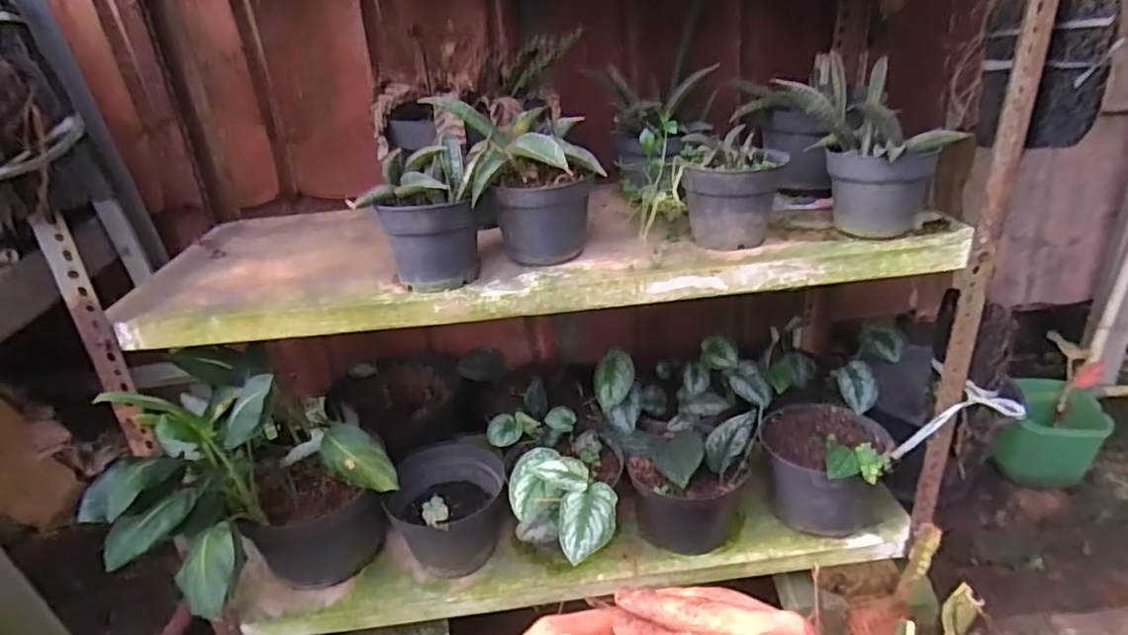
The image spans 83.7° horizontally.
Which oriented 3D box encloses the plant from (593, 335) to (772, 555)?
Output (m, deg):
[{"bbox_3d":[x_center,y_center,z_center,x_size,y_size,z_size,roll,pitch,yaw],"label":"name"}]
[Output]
[{"bbox_3d":[0.194,0.188,0.956,0.255,0.230,0.229,-8,27,-3],"label":"plant"}]

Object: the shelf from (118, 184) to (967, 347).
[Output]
[{"bbox_3d":[-0.030,-0.098,0.829,0.967,0.059,0.375,-7,27,-1],"label":"shelf"}]

